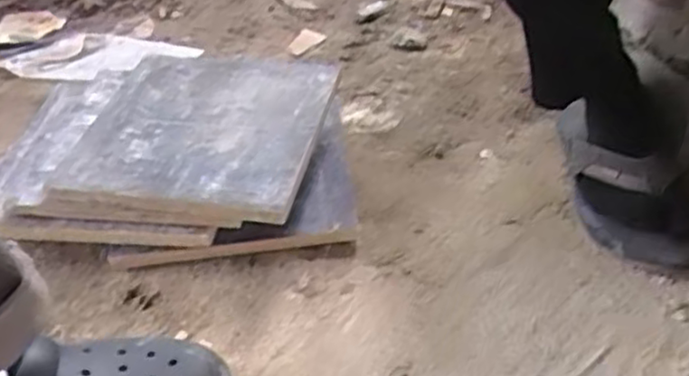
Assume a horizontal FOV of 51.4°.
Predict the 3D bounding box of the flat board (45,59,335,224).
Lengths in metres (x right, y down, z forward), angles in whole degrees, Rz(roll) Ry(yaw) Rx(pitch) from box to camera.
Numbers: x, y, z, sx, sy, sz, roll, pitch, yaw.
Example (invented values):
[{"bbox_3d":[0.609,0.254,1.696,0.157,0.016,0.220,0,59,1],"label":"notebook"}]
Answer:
[{"bbox_3d":[-0.151,-0.065,0.772,0.243,0.028,0.241,5,41,12],"label":"flat board"}]

